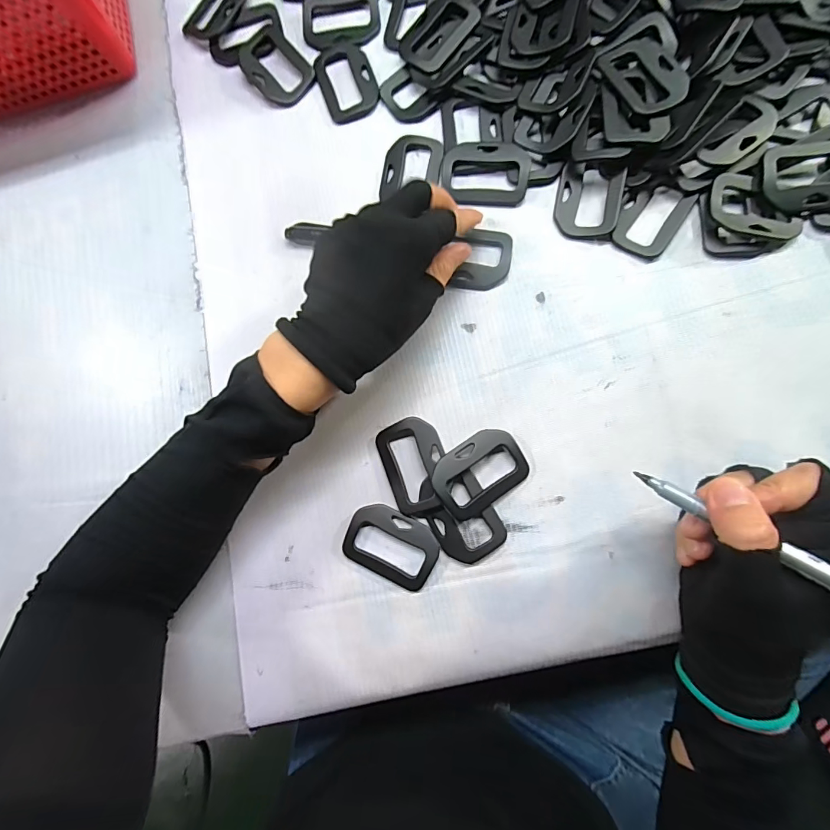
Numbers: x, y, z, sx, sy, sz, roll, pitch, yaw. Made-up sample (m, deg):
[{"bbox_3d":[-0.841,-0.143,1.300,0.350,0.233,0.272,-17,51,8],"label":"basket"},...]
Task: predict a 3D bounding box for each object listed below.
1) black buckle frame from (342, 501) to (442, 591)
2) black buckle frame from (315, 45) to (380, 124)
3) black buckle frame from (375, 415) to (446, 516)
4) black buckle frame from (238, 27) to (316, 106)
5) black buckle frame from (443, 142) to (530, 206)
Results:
[{"bbox_3d":[-0.016,0.085,0.280,0.061,0.006,0.042,26,87,9],"label":"black buckle frame"},{"bbox_3d":[-0.052,-0.259,0.331,0.043,0.004,0.059,-19,81,5],"label":"black buckle frame"},{"bbox_3d":[-0.001,0.032,0.283,0.041,0.011,0.060,-21,81,4],"label":"black buckle frame"},{"bbox_3d":[-0.110,-0.272,0.336,0.041,0.008,0.063,-43,80,1],"label":"black buckle frame"},{"bbox_3d":[0.051,-0.173,0.304,0.060,0.010,0.044,10,85,8],"label":"black buckle frame"}]

